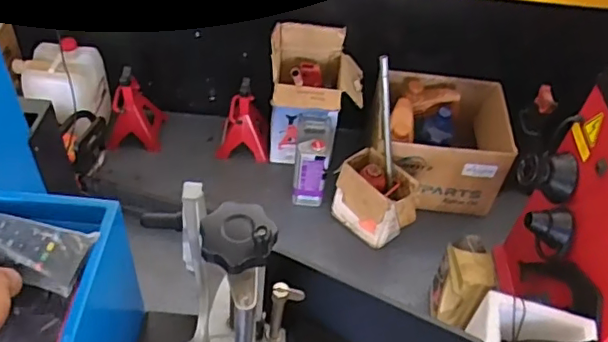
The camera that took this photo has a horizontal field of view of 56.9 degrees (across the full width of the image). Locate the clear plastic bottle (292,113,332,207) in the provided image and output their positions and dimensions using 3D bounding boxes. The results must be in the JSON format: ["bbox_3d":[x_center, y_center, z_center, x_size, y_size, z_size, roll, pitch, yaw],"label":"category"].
[{"bbox_3d":[0.025,-0.035,1.759,0.112,0.218,0.179,5,46,-2],"label":"clear plastic bottle"}]

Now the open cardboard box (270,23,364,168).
[{"bbox_3d":[0.036,-0.217,1.786,0.286,0.399,0.260,1,46,-6],"label":"open cardboard box"}]

